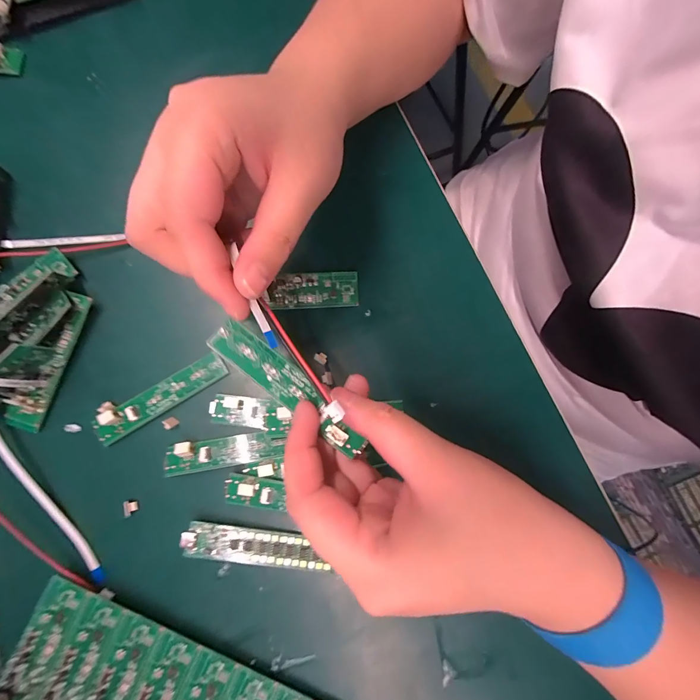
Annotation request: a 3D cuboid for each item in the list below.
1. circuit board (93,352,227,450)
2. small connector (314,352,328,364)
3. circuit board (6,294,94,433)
[{"bbox_3d":[-0.117,0.028,0.210,0.082,0.010,0.022,-29,80,-4],"label":"circuit board"},{"bbox_3d":[-0.018,0.005,0.216,0.009,0.004,0.006,30,82,6],"label":"small connector"},{"bbox_3d":[-0.184,0.006,0.210,0.018,0.009,0.086,20,82,-18],"label":"circuit board"}]

